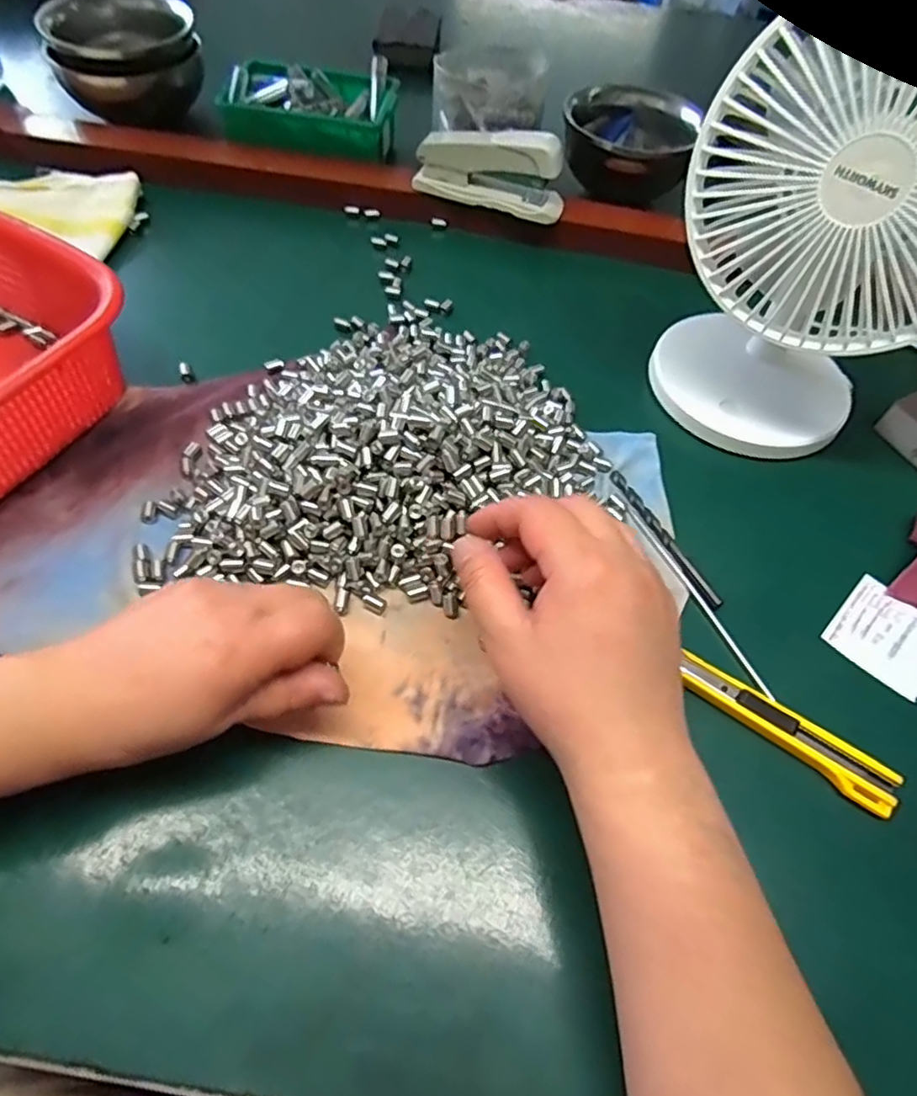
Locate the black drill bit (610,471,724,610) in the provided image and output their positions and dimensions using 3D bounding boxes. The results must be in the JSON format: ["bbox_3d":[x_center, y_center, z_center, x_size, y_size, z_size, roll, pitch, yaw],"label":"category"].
[{"bbox_3d":[0.121,-0.008,0.371,0.008,0.009,0.103,-21,61,-18],"label":"black drill bit"}]

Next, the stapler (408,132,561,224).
[{"bbox_3d":[0.026,-0.309,0.512,0.120,0.052,0.031,18,57,6],"label":"stapler"}]

